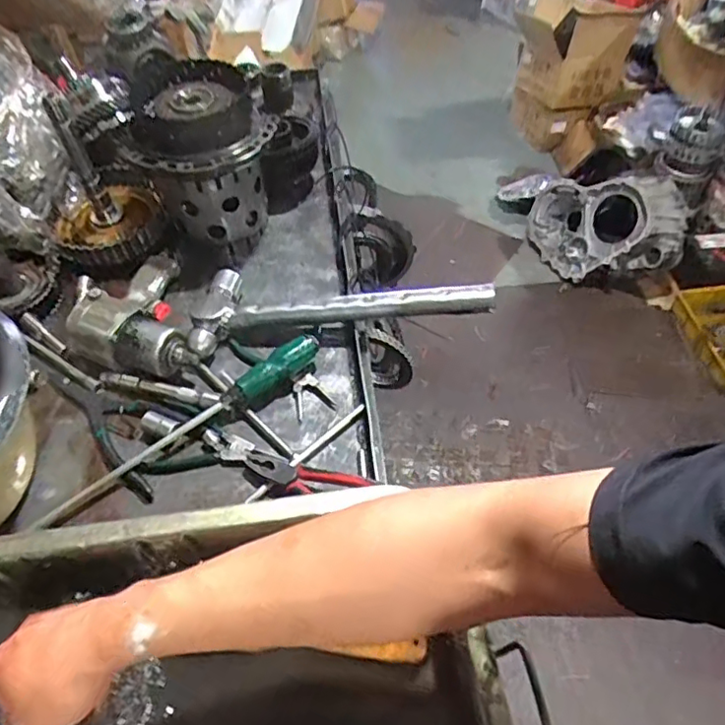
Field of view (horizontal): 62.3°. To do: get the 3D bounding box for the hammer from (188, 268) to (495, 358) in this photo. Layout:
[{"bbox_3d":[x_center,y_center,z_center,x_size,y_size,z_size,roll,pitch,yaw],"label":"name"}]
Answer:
[{"bbox_3d":[-0.030,-0.081,0.768,0.375,0.068,0.124,-3,52,-3],"label":"hammer"}]

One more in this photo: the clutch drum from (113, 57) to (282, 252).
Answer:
[{"bbox_3d":[-0.218,-0.287,0.855,0.188,0.180,0.194,-5,52,-5],"label":"clutch drum"}]

